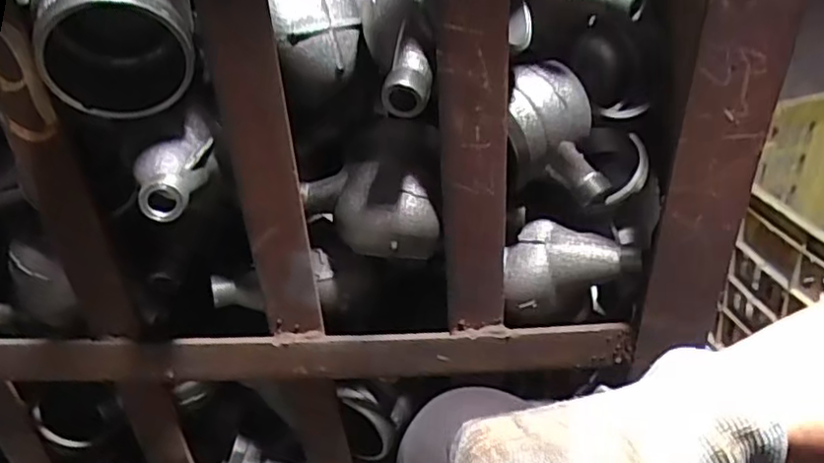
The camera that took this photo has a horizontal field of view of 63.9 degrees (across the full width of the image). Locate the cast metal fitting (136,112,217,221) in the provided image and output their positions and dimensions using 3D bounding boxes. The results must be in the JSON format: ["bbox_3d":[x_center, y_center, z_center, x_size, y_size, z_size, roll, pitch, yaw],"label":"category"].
[{"bbox_3d":[-0.138,-0.037,0.388,0.046,0.035,0.051,-15,36,-16],"label":"cast metal fitting"}]

